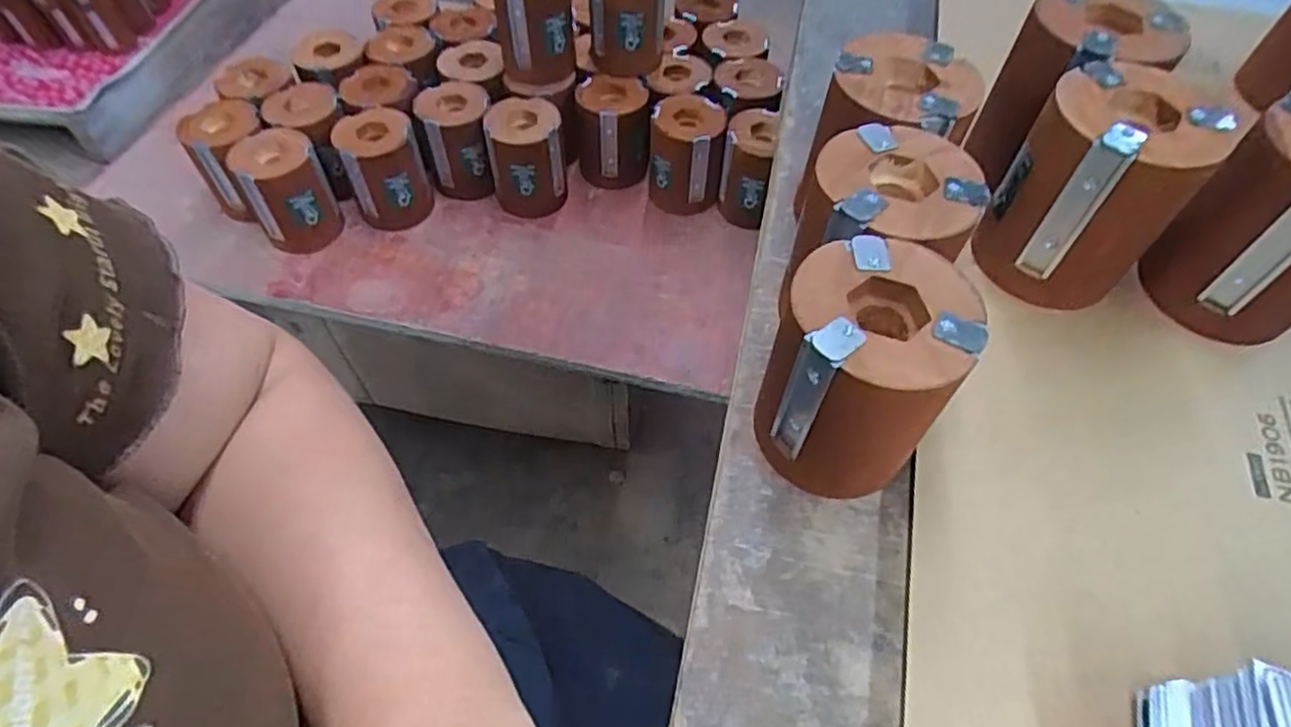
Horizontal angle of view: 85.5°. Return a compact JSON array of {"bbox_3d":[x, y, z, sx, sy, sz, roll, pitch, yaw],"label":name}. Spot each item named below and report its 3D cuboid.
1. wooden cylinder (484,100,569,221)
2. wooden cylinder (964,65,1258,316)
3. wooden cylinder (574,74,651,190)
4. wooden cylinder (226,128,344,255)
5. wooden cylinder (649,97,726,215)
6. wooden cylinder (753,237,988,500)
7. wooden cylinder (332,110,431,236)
[{"bbox_3d":[-0.128,-0.222,0.761,0.078,0.099,0.079,-6,56,-3],"label":"wooden cylinder"},{"bbox_3d":[0.237,-0.090,0.374,0.079,0.107,0.093,36,63,23],"label":"wooden cylinder"},{"bbox_3d":[-0.038,-0.263,0.798,0.081,0.098,0.080,-6,56,-3],"label":"wooden cylinder"},{"bbox_3d":[-0.360,-0.169,0.711,0.077,0.111,0.068,-28,59,-16],"label":"wooden cylinder"},{"bbox_3d":[0.045,-0.237,0.771,0.078,0.105,0.082,1,56,2],"label":"wooden cylinder"},{"bbox_3d":[0.099,0.004,0.323,0.078,0.096,0.086,31,62,21],"label":"wooden cylinder"},{"bbox_3d":[-0.276,-0.204,0.748,0.080,0.103,0.083,-19,57,-11],"label":"wooden cylinder"}]

